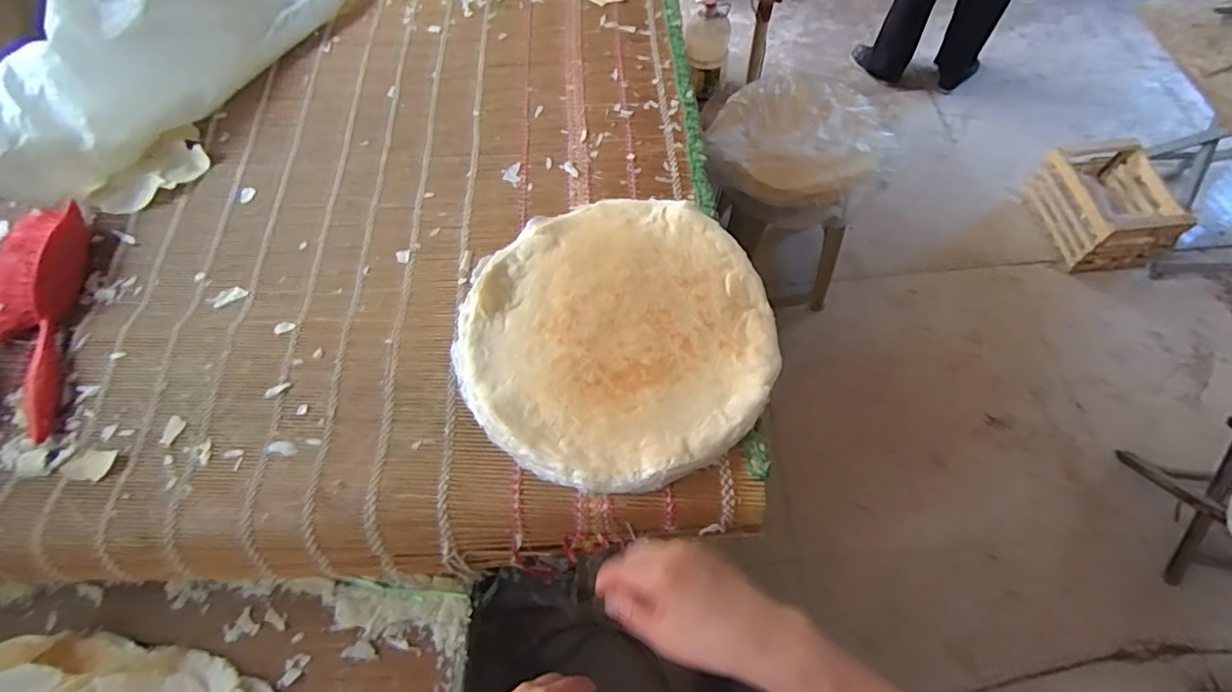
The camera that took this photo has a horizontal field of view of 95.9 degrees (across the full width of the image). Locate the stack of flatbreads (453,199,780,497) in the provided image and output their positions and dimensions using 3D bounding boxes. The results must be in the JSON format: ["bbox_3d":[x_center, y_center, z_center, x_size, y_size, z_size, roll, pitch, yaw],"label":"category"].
[{"bbox_3d":[-0.008,-0.010,0.671,0.395,0.048,0.386,-34,65,-13],"label":"stack of flatbreads"}]

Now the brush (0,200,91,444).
[{"bbox_3d":[-0.799,-0.034,0.748,0.116,0.053,0.356,-17,62,-5],"label":"brush"}]

